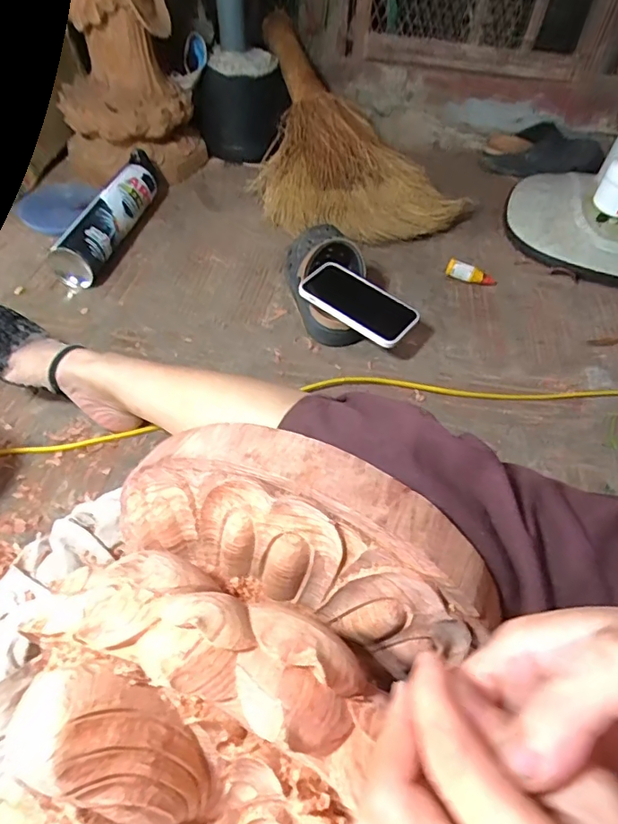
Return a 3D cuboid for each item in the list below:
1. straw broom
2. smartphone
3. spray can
[{"bbox_3d":[0.087,-0.482,0.875,0.344,0.154,0.434,2,51,-1],"label":"straw broom"},{"bbox_3d":[0.061,-0.138,0.638,0.145,0.016,0.075,30,54,12],"label":"smartphone"},{"bbox_3d":[-0.300,-0.304,0.780,0.061,0.066,0.300,10,52,5],"label":"spray can"}]

